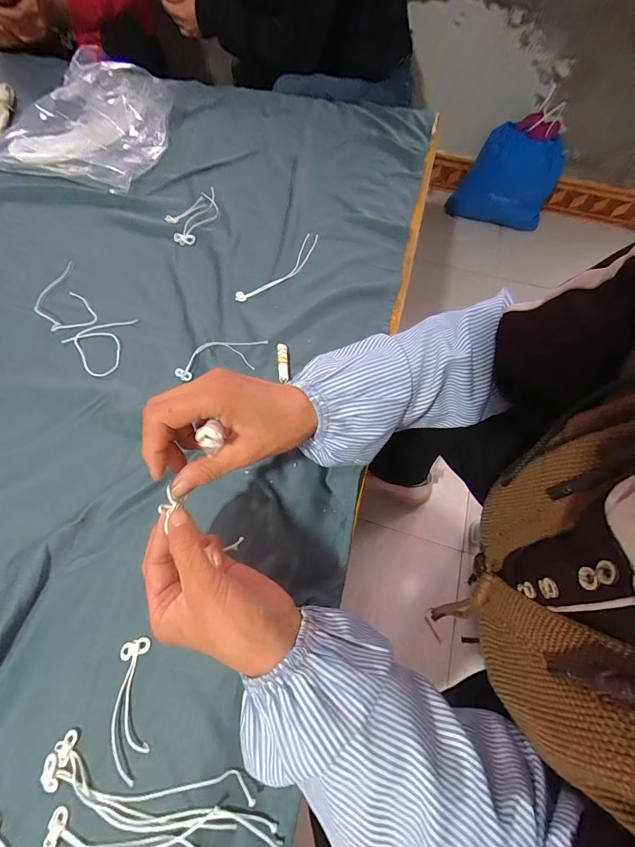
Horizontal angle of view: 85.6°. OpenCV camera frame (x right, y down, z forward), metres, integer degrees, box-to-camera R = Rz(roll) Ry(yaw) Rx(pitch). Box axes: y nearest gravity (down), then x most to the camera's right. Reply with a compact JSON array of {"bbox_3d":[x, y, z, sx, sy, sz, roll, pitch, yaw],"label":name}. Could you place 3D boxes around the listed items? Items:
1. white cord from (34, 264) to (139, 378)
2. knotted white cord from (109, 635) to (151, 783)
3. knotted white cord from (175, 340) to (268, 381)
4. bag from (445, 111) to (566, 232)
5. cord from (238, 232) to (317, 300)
[{"bbox_3d":[-0.336,-0.160,0.491,0.091,0.016,0.227,-42,71,-19],"label":"white cord"},{"bbox_3d":[-0.161,0.241,0.292,0.034,0.006,0.096,-10,64,-6],"label":"knotted white cord"},{"bbox_3d":[-0.126,-0.087,0.453,0.121,0.009,0.049,-6,64,-4],"label":"knotted white cord"},{"bbox_3d":[0.725,-0.918,1.290,0.382,0.327,0.119,10,63,3],"label":"bag"},{"bbox_3d":[-0.052,-0.246,0.541,0.047,0.006,0.188,34,68,15],"label":"cord"}]

